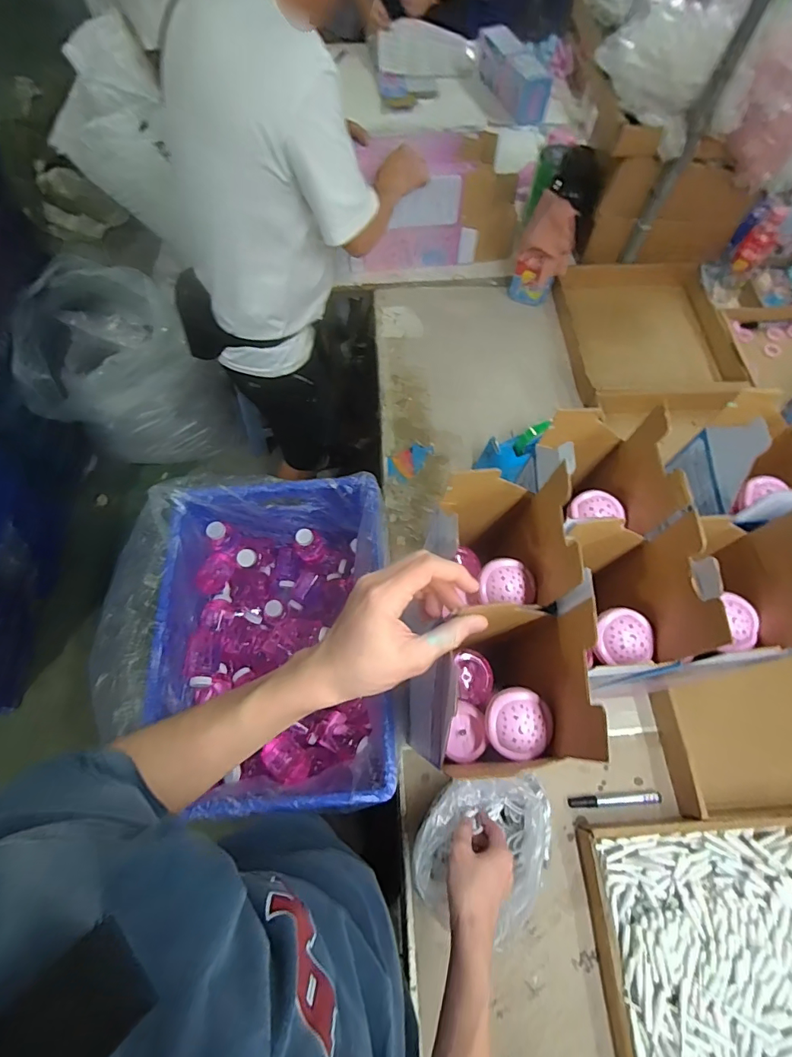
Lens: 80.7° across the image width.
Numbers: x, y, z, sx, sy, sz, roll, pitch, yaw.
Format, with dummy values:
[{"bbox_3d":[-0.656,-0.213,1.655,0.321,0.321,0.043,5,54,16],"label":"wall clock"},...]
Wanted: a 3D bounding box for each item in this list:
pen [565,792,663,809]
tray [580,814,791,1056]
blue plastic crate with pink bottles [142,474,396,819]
[{"bbox_3d":[0.327,0.406,0.696,0.133,0.018,0.015,-4,66,-3],"label":"pen"},{"bbox_3d":[0.446,0.584,0.578,0.333,0.068,0.375,-2,66,-1],"label":"tray"},{"bbox_3d":[-0.194,0.202,0.821,0.364,0.281,0.509,-2,66,-2],"label":"blue plastic crate with pink bottles"}]

